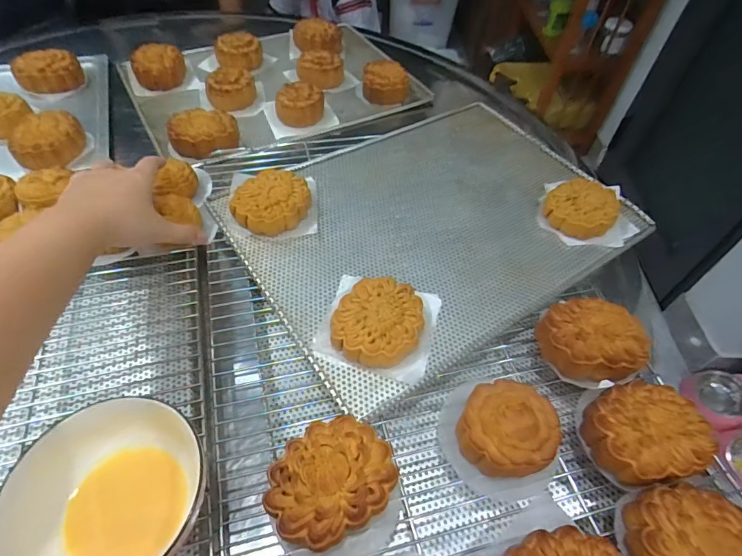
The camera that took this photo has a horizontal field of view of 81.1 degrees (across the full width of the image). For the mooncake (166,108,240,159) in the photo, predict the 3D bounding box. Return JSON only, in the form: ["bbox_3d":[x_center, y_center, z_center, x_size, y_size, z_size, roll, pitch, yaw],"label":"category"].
[{"bbox_3d":[-0.230,-0.202,0.597,0.089,0.030,0.089,-16,54,-17],"label":"mooncake"}]

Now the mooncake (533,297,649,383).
[{"bbox_3d":[0.198,0.059,0.393,0.077,0.045,0.077,2,51,-3],"label":"mooncake"}]

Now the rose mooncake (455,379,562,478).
[{"bbox_3d":[0.105,0.116,0.334,0.070,0.030,0.071,2,51,-3],"label":"rose mooncake"}]

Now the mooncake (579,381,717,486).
[{"bbox_3d":[0.214,0.120,0.340,0.075,0.038,0.070,2,51,-3],"label":"mooncake"}]

